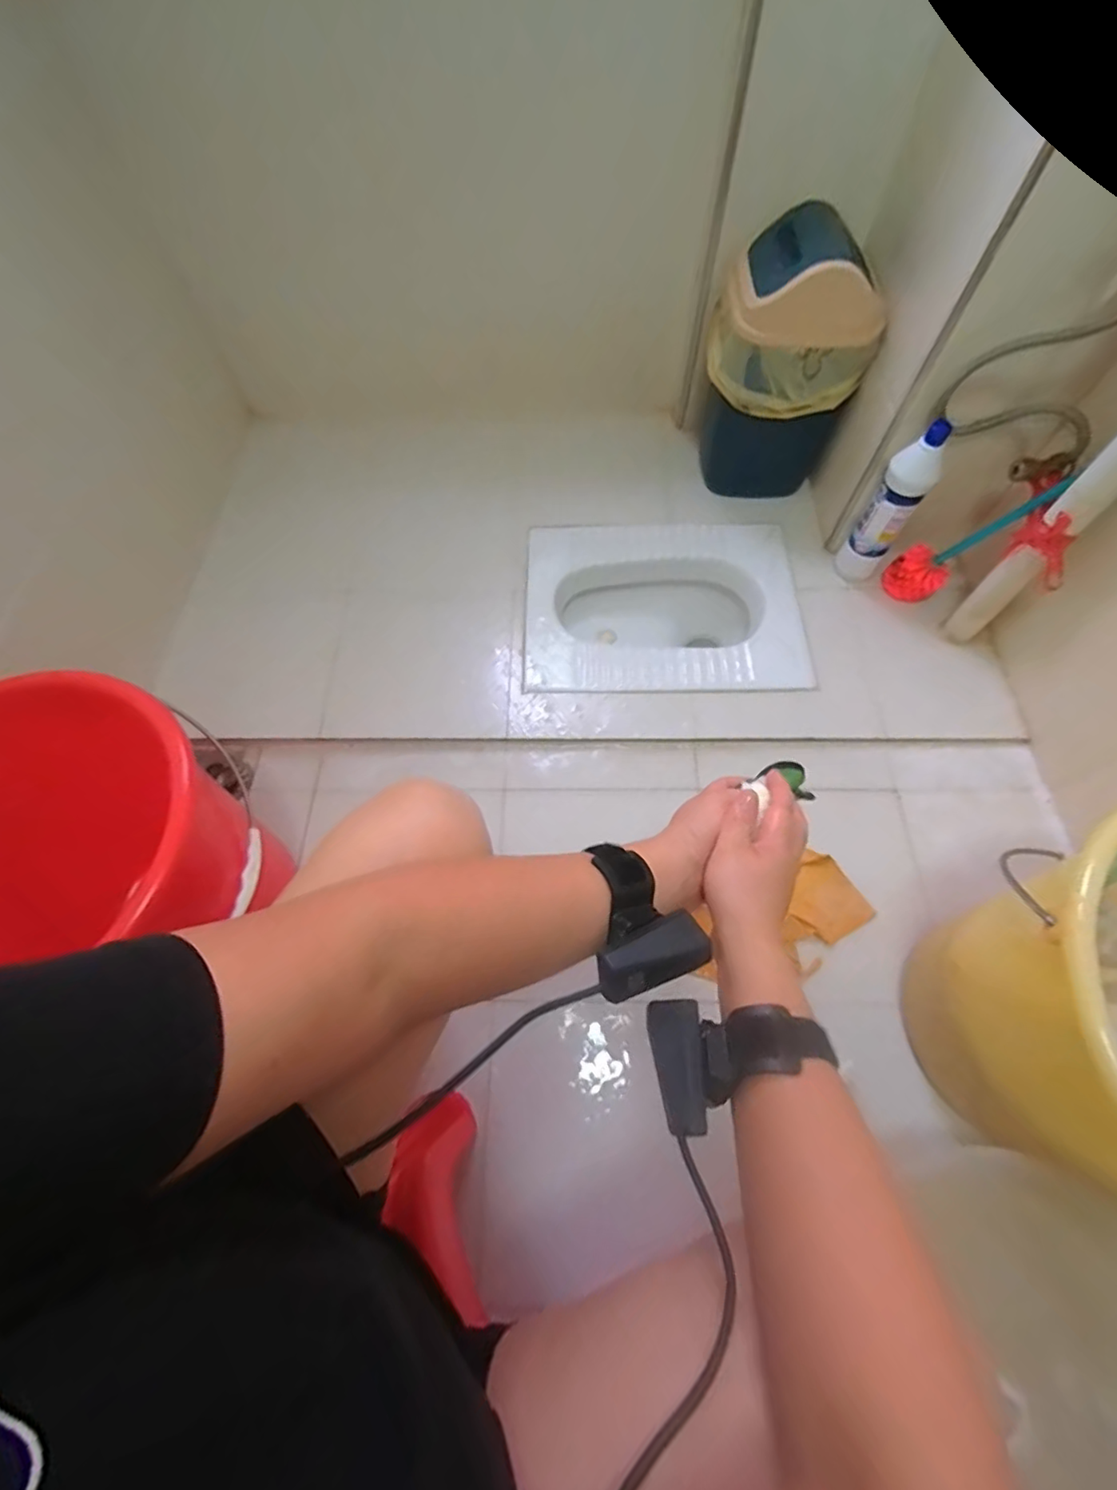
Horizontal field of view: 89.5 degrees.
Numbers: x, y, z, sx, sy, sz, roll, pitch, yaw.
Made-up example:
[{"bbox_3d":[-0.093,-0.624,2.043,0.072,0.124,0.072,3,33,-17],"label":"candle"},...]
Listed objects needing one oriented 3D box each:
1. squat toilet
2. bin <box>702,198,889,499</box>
[{"bbox_3d":[0.182,-0.231,1.052,0.473,0.138,0.355,-2,64,0],"label":"squat toilet"},{"bbox_3d":[0.387,-0.648,0.997,0.245,0.387,0.245,17,65,9],"label":"bin"}]

